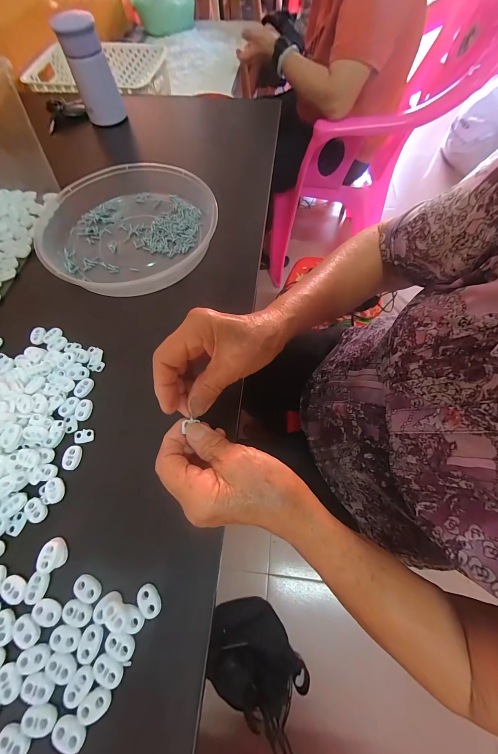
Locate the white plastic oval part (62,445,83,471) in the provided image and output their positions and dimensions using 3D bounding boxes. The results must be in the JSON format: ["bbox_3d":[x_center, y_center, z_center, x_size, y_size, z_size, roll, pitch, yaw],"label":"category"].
[{"bbox_3d":[-0.171,0.078,0.260,0.015,0.005,0.022,3,65,2],"label":"white plastic oval part"}]

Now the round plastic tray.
[{"bbox_3d":[-0.162,-0.208,0.371,0.237,0.038,0.226,0,65,1],"label":"round plastic tray"}]

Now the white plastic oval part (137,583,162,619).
[{"bbox_3d":[-0.079,0.177,0.212,0.014,0.007,0.023,-38,70,-16],"label":"white plastic oval part"}]

